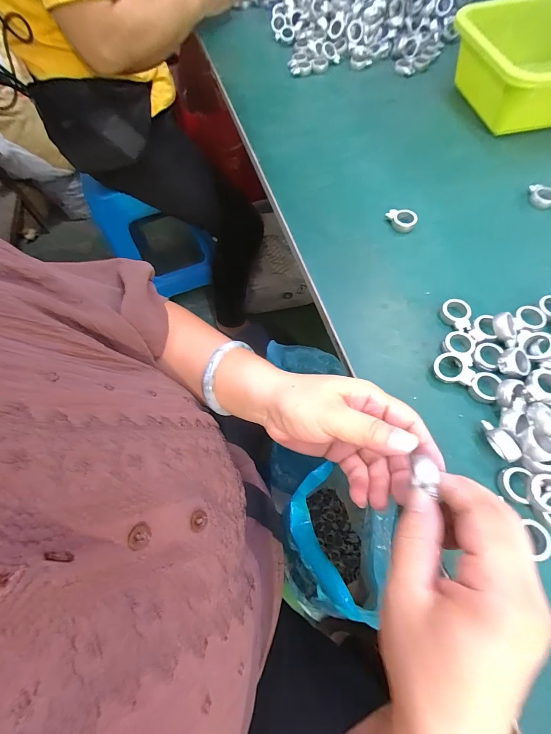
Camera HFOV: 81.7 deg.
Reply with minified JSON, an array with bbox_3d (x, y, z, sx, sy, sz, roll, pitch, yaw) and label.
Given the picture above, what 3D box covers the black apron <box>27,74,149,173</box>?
[{"bbox_3d":[-0.342,-0.482,0.632,0.204,0.149,0.094,-18,66,-4],"label":"black apron"}]

